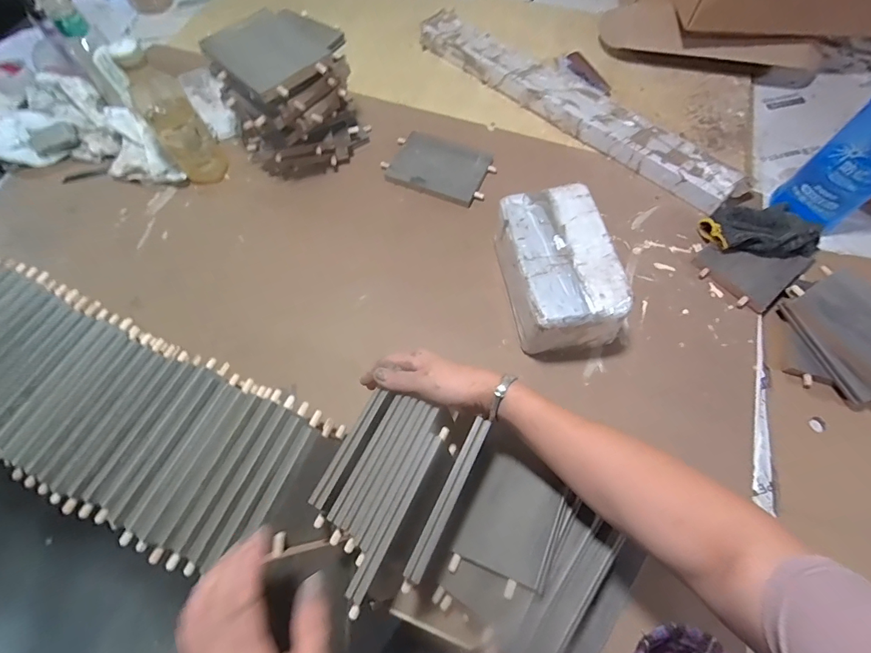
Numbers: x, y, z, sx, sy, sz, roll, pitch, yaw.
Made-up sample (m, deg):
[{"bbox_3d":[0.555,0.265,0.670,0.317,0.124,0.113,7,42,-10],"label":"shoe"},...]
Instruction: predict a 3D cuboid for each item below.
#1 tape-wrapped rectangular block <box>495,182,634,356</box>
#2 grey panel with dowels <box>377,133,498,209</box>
[{"bbox_3d":[0.156,-0.070,0.550,0.133,0.109,0.206,-8,65,-2],"label":"tape-wrapped rectangular block"},{"bbox_3d":[0.004,-0.267,0.683,0.173,0.017,0.116,21,72,8],"label":"grey panel with dowels"}]

